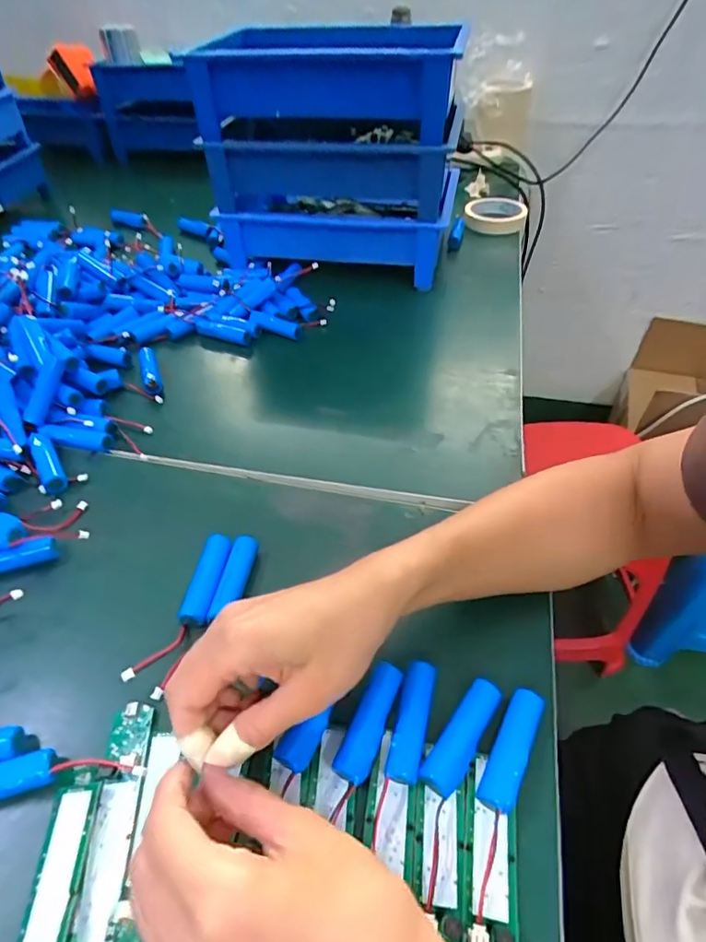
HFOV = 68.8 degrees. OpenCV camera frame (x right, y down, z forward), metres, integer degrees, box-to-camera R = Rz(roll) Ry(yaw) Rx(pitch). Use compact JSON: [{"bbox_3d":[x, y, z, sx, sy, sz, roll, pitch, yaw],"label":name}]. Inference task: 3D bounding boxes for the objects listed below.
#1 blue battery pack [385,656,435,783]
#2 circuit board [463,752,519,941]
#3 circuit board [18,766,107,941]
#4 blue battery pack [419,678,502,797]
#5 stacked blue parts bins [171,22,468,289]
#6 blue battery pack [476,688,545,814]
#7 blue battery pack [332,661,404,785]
[{"bbox_3d":[0.035,0.149,0.308,0.019,0.018,0.066,11,47,11],"label":"blue battery pack"},{"bbox_3d":[0.071,0.206,0.263,0.026,0.008,0.107,7,47,8],"label":"circuit board"},{"bbox_3d":[-0.150,0.217,0.254,0.024,0.012,0.124,-3,46,-2],"label":"circuit board"},{"bbox_3d":[0.065,0.156,0.302,0.021,0.017,0.067,30,53,26],"label":"blue battery pack"},{"bbox_3d":[-0.027,-0.394,0.660,0.287,0.254,0.182,6,47,7],"label":"stacked blue parts bins"},{"bbox_3d":[0.091,0.161,0.297,0.019,0.018,0.067,22,50,20],"label":"blue battery pack"},{"bbox_3d":[0.010,0.149,0.308,0.019,0.016,0.067,19,49,18],"label":"blue battery pack"}]

